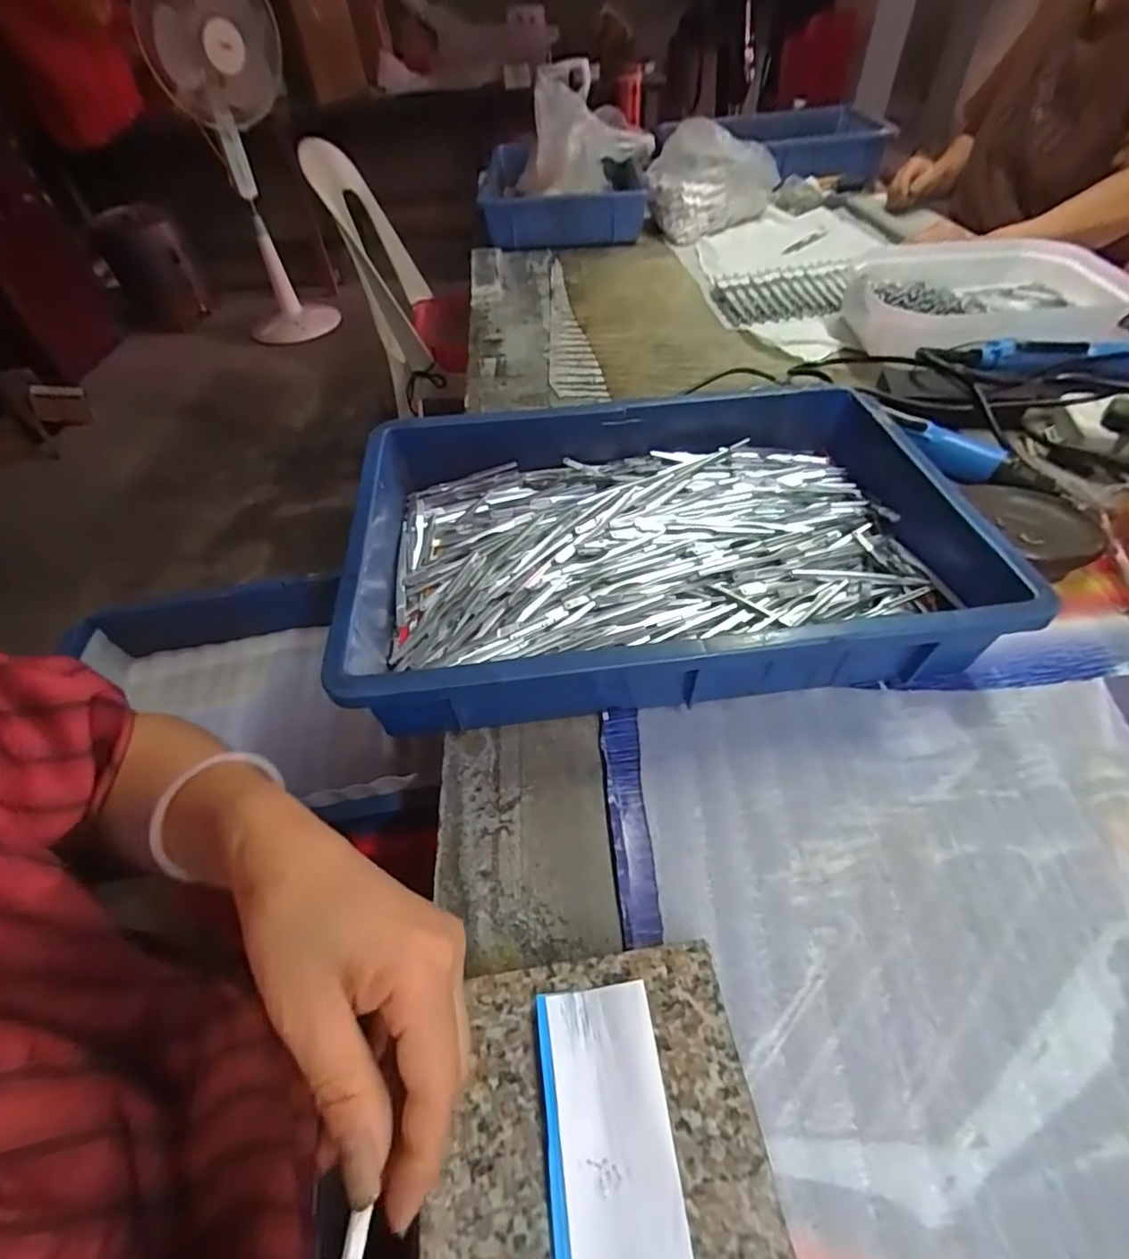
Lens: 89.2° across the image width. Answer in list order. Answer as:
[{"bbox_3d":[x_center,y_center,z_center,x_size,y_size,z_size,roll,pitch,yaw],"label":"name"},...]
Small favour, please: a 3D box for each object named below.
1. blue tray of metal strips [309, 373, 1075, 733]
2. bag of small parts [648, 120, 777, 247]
[{"bbox_3d":[0.062,-0.069,0.436,0.424,0.076,0.280,-6,50,-4],"label":"blue tray of metal strips"},{"bbox_3d":[0.245,-0.753,0.967,0.222,0.124,0.174,9,51,12],"label":"bag of small parts"}]

